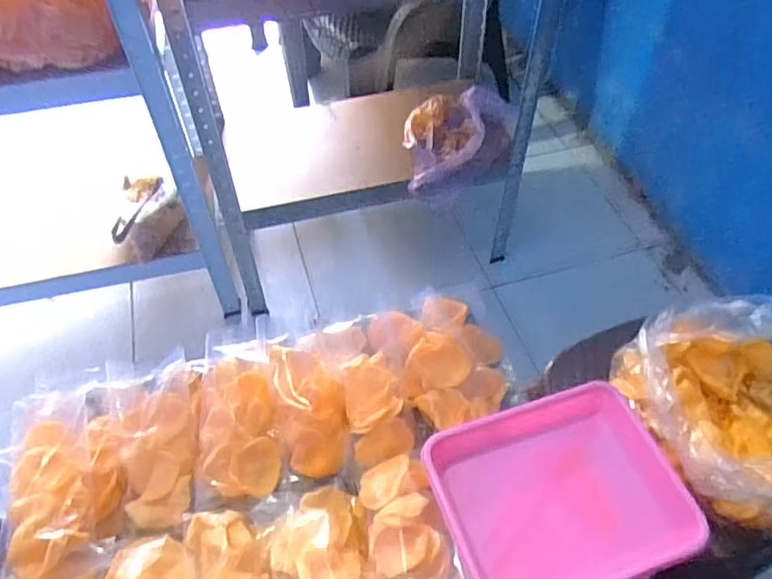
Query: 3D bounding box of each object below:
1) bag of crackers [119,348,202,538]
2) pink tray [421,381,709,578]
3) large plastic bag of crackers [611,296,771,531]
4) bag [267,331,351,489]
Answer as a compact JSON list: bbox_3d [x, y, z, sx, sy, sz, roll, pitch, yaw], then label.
[{"bbox_3d":[-0.234,0.159,0.619,0.082,0.041,0.174,-9,52,-6],"label":"bag of crackers"},{"bbox_3d":[0.164,0.196,0.573,0.220,0.035,0.181,-15,53,-11],"label":"pink tray"},{"bbox_3d":[0.361,0.111,0.588,0.206,0.159,0.216,-6,52,-4],"label":"large plastic bag of crackers"},{"bbox_3d":[-0.082,0.123,0.630,0.078,0.040,0.153,-8,72,-6],"label":"bag"}]

